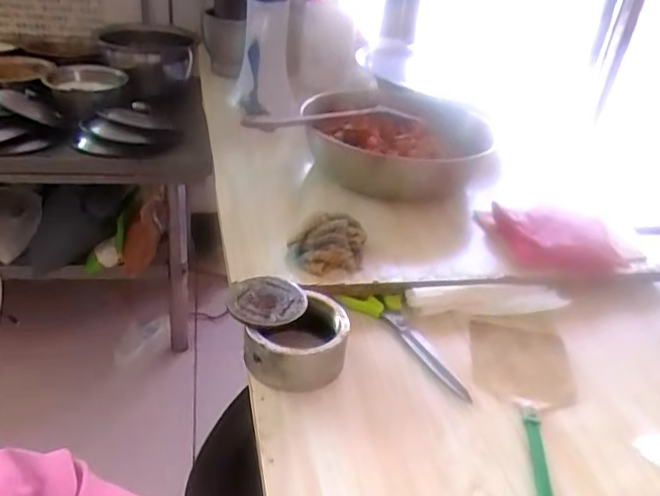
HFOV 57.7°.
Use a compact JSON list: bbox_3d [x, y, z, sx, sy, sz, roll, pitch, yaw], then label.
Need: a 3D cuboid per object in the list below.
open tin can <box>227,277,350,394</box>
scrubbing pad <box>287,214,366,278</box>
[{"bbox_3d":[-0.047,0.088,0.627,0.130,0.055,0.100,10,32,5],"label":"open tin can"},{"bbox_3d":[-0.003,-0.008,0.728,0.089,0.048,0.081,12,32,8],"label":"scrubbing pad"}]

